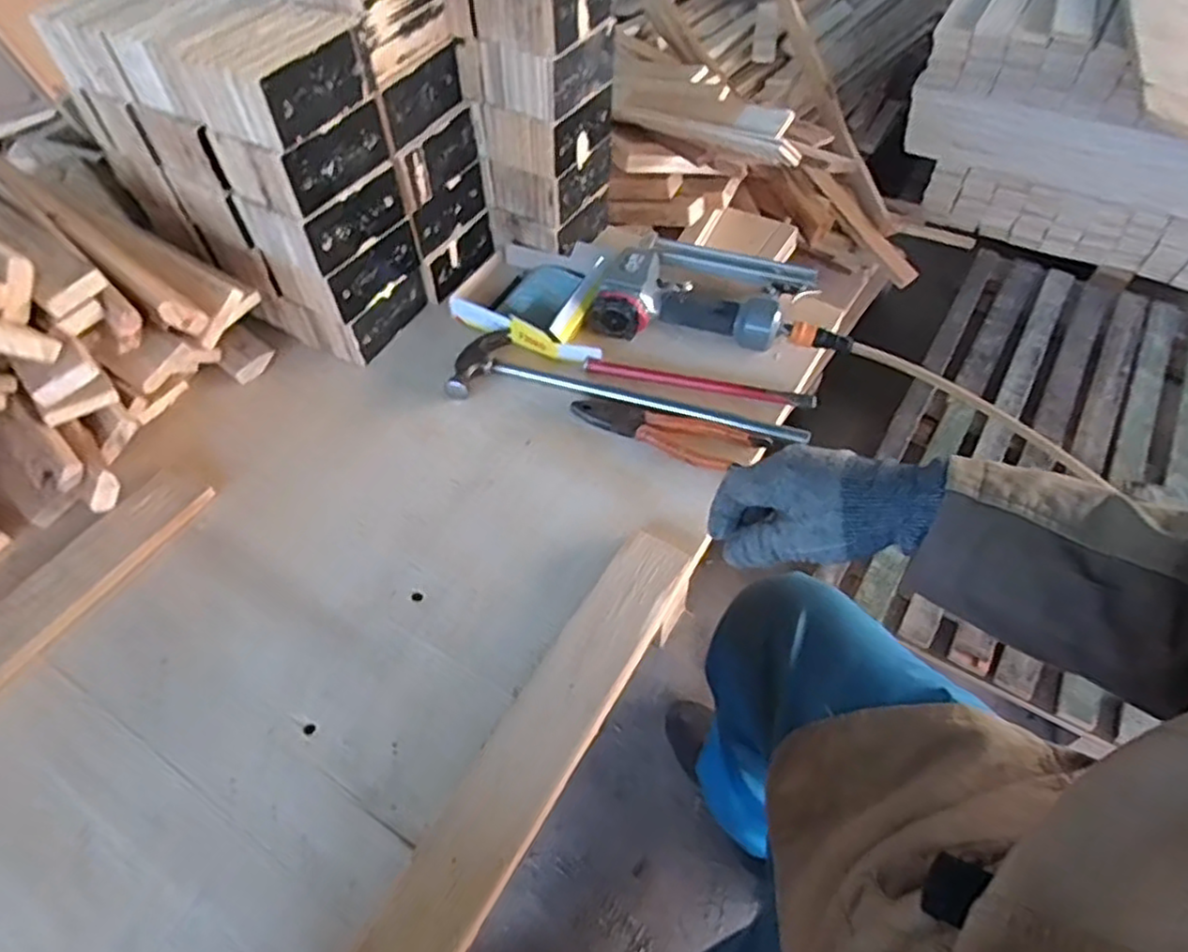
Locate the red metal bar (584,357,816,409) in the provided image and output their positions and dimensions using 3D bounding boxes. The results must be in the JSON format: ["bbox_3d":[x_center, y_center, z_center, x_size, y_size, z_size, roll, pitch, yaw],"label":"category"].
[{"bbox_3d":[0.107,-0.095,0.720,0.235,0.014,0.014,12,55,8],"label":"red metal bar"}]

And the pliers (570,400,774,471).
[{"bbox_3d":[0.069,-0.040,0.679,0.189,0.011,0.051,15,56,10],"label":"pliers"}]

